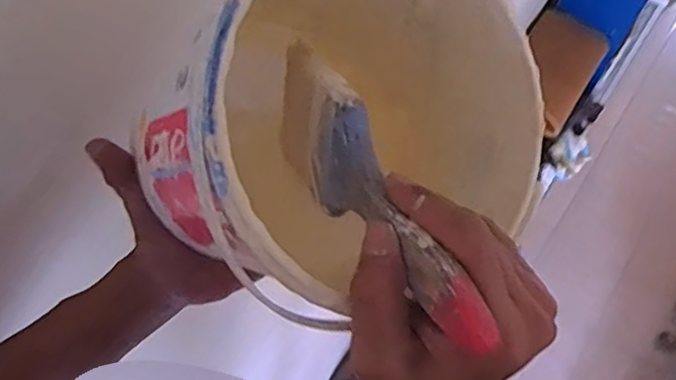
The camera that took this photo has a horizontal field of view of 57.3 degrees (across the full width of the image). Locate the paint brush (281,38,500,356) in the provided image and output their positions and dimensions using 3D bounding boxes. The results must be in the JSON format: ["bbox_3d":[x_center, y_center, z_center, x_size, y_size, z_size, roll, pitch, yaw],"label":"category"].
[{"bbox_3d":[0.012,-0.001,0.284,0.011,0.066,0.174,-7,39,-31],"label":"paint brush"}]

